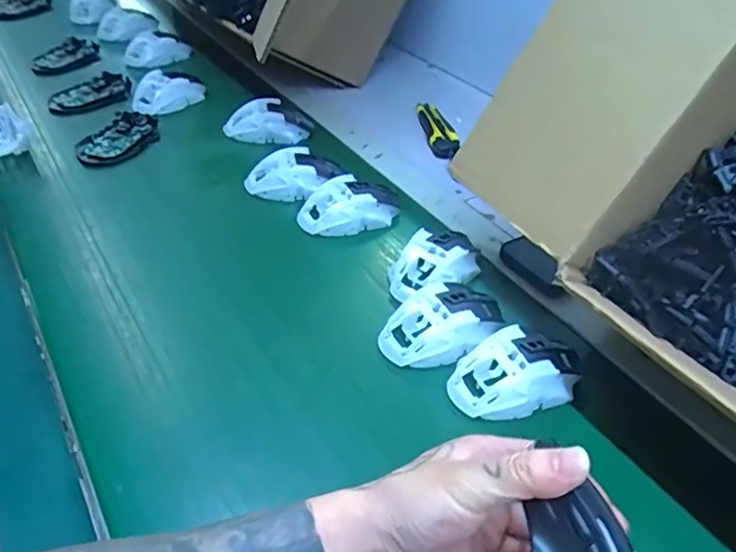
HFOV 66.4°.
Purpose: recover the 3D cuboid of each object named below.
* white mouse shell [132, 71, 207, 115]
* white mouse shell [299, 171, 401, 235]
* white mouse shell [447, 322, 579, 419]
[{"bbox_3d":[-0.287,-0.264,0.806,0.103,0.045,0.053,-28,53,-31],"label":"white mouse shell"},{"bbox_3d":[-0.019,-0.074,0.616,0.115,0.040,0.063,-18,49,-24],"label":"white mouse shell"},{"bbox_3d":[0.119,0.076,0.449,0.113,0.032,0.060,-14,47,-20],"label":"white mouse shell"}]

